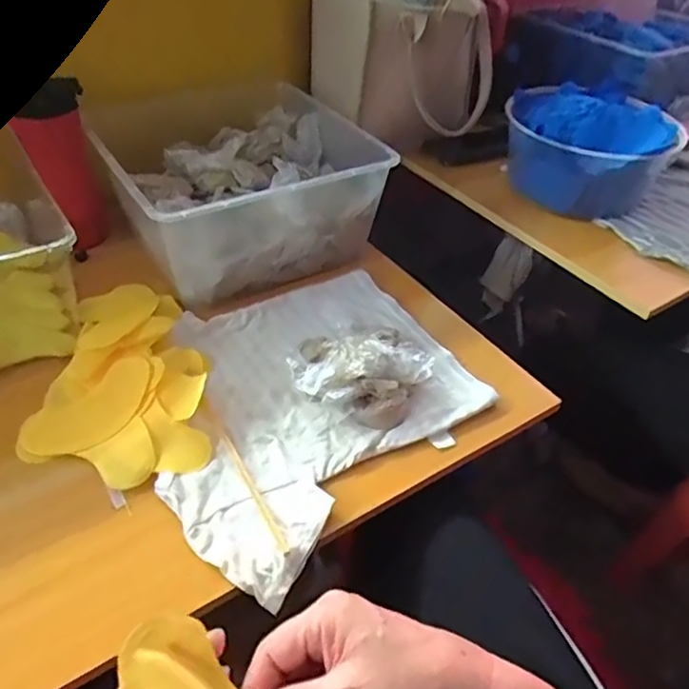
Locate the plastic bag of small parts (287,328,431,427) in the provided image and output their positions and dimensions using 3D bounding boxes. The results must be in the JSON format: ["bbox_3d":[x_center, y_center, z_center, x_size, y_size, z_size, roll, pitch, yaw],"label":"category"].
[{"bbox_3d":[0.015,0.020,0.596,0.135,0.052,0.132,-26,51,-29],"label":"plastic bag of small parts"}]

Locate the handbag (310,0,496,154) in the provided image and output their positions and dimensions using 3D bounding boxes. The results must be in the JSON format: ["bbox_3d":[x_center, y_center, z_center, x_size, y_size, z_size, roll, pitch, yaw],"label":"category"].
[{"bbox_3d":[0.083,-0.420,0.850,0.219,0.216,0.163,34,50,28],"label":"handbag"}]

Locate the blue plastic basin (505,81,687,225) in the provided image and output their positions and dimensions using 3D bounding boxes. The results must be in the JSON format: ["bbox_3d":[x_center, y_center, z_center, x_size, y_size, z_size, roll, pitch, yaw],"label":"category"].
[{"bbox_3d":[0.328,-0.265,0.819,0.204,0.118,0.204,3,43,-2],"label":"blue plastic basin"}]

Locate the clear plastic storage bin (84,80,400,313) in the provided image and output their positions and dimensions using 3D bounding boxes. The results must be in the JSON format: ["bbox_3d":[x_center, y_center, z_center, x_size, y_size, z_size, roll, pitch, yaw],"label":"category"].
[{"bbox_3d":[-0.133,-0.201,0.758,0.292,0.138,0.285,-20,48,-24],"label":"clear plastic storage bin"}]

